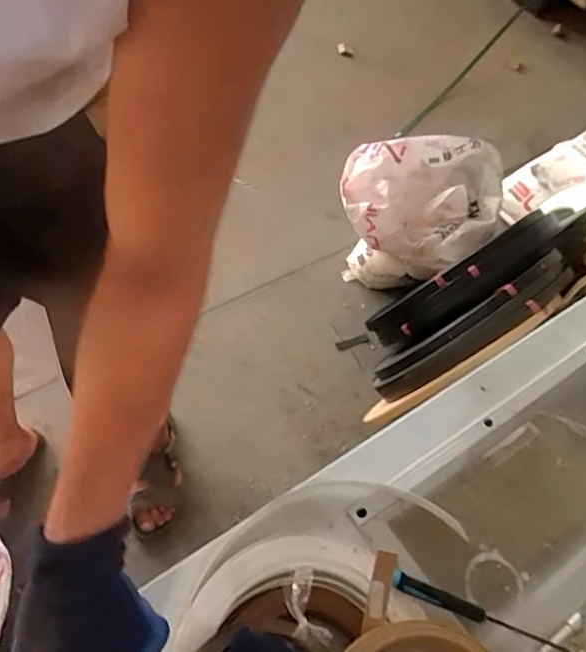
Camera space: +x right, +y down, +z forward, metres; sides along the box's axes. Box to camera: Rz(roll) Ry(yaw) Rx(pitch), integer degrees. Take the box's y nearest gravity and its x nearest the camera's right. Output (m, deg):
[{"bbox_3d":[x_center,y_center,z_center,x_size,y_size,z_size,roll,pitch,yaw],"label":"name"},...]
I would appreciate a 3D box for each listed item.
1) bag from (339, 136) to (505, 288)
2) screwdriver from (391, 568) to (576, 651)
[{"bbox_3d":[0.260,-0.233,1.284,0.325,0.333,0.242,11,58,2],"label":"bag"},{"bbox_3d":[0.172,0.254,0.490,0.182,0.023,0.014,19,58,7],"label":"screwdriver"}]

